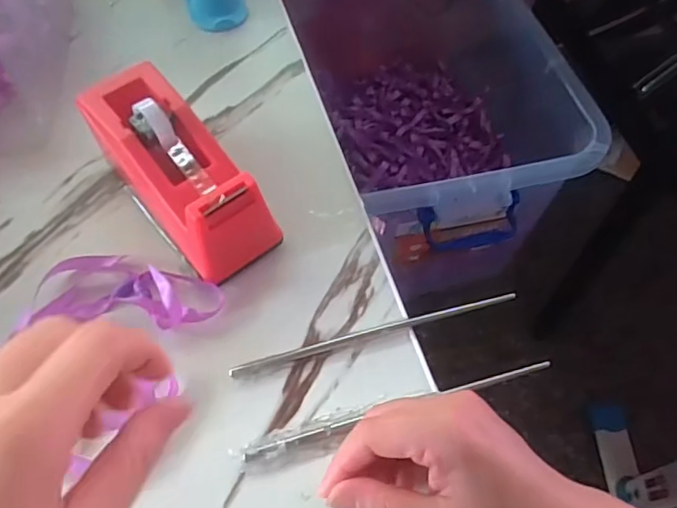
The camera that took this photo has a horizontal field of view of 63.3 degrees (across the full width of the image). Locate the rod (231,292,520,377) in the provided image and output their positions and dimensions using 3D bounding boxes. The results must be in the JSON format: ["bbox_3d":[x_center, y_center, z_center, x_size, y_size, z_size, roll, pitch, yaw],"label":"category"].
[{"bbox_3d":[0.023,0.048,0.340,0.180,0.008,0.008,-13,59,-8],"label":"rod"}]

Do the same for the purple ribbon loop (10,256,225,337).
[{"bbox_3d":[-0.134,0.023,0.352,0.119,0.016,0.052,2,58,1],"label":"purple ribbon loop"}]

